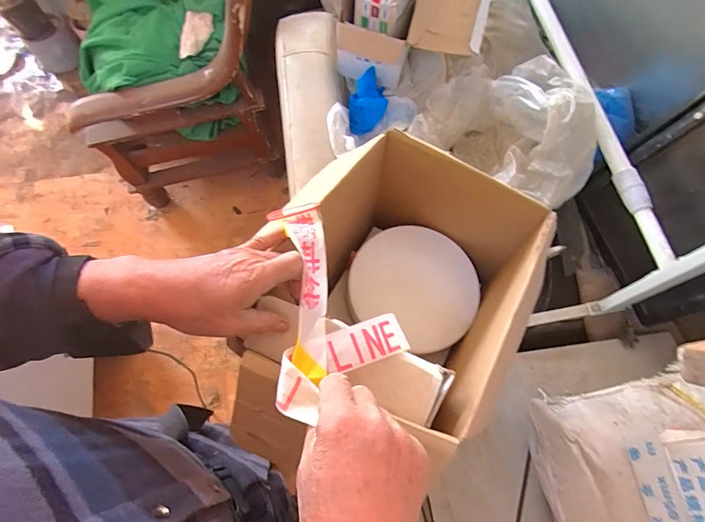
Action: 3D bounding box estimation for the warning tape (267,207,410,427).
[{"bbox_3d":[-0.020,0.031,0.390,0.113,0.055,0.224,-12,59,-2],"label":"warning tape"}]

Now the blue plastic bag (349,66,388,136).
[{"bbox_3d":[0.035,-0.361,0.927,0.086,0.059,0.127,4,67,4],"label":"blue plastic bag"}]

